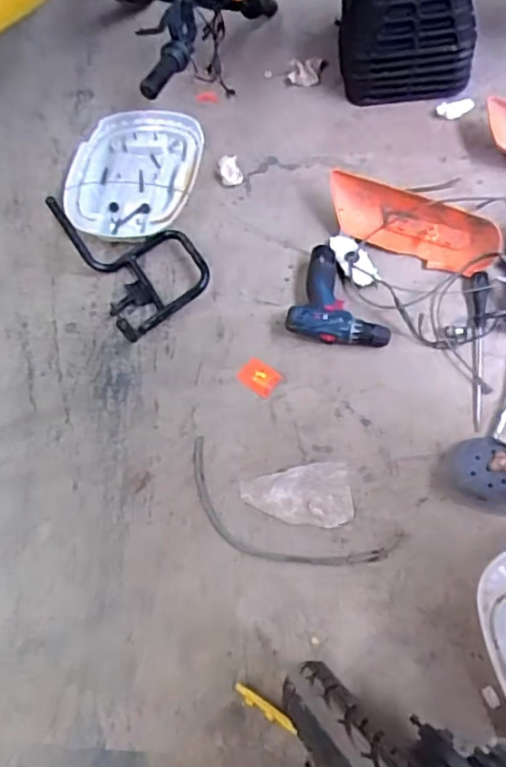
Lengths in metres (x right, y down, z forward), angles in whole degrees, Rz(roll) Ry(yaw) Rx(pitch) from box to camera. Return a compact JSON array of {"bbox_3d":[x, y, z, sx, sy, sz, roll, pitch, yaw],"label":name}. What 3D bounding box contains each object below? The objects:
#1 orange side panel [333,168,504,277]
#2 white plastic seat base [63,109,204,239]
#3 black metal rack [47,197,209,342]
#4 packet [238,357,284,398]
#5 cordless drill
[{"bbox_3d":[0.295,-0.302,1.152,0.332,0.040,0.111,26,102,17],"label":"orange side panel"},{"bbox_3d":[-0.255,-0.447,1.280,0.268,0.038,0.343,2,64,5],"label":"white plastic seat base"},{"bbox_3d":[-0.201,-0.223,1.112,0.212,0.127,0.314,-29,66,-10],"label":"black metal rack"},{"bbox_3d":[0.011,-0.011,1.070,0.070,0.008,0.054,34,71,18],"label":"packet"},{"bbox_3d":[0.170,-0.149,1.099,0.182,0.052,0.188,18,66,12],"label":"cordless drill"}]

